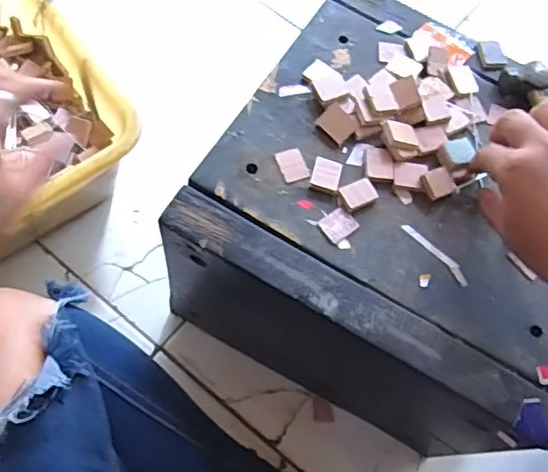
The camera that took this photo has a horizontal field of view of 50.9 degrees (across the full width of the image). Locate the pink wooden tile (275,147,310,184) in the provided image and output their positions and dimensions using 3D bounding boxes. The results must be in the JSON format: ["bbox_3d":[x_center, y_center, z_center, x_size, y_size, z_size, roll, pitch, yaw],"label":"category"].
[{"bbox_3d":[0.013,-0.050,0.401,0.019,0.004,0.025,-17,70,-12],"label":"pink wooden tile"}]

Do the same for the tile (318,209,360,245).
[{"bbox_3d":[0.043,-0.007,0.386,0.023,0.004,0.020,-37,76,-18],"label":"tile"}]

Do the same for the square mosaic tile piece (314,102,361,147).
[{"bbox_3d":[0.046,-0.080,0.411,0.022,0.008,0.024,-41,75,-17],"label":"square mosaic tile piece"}]

